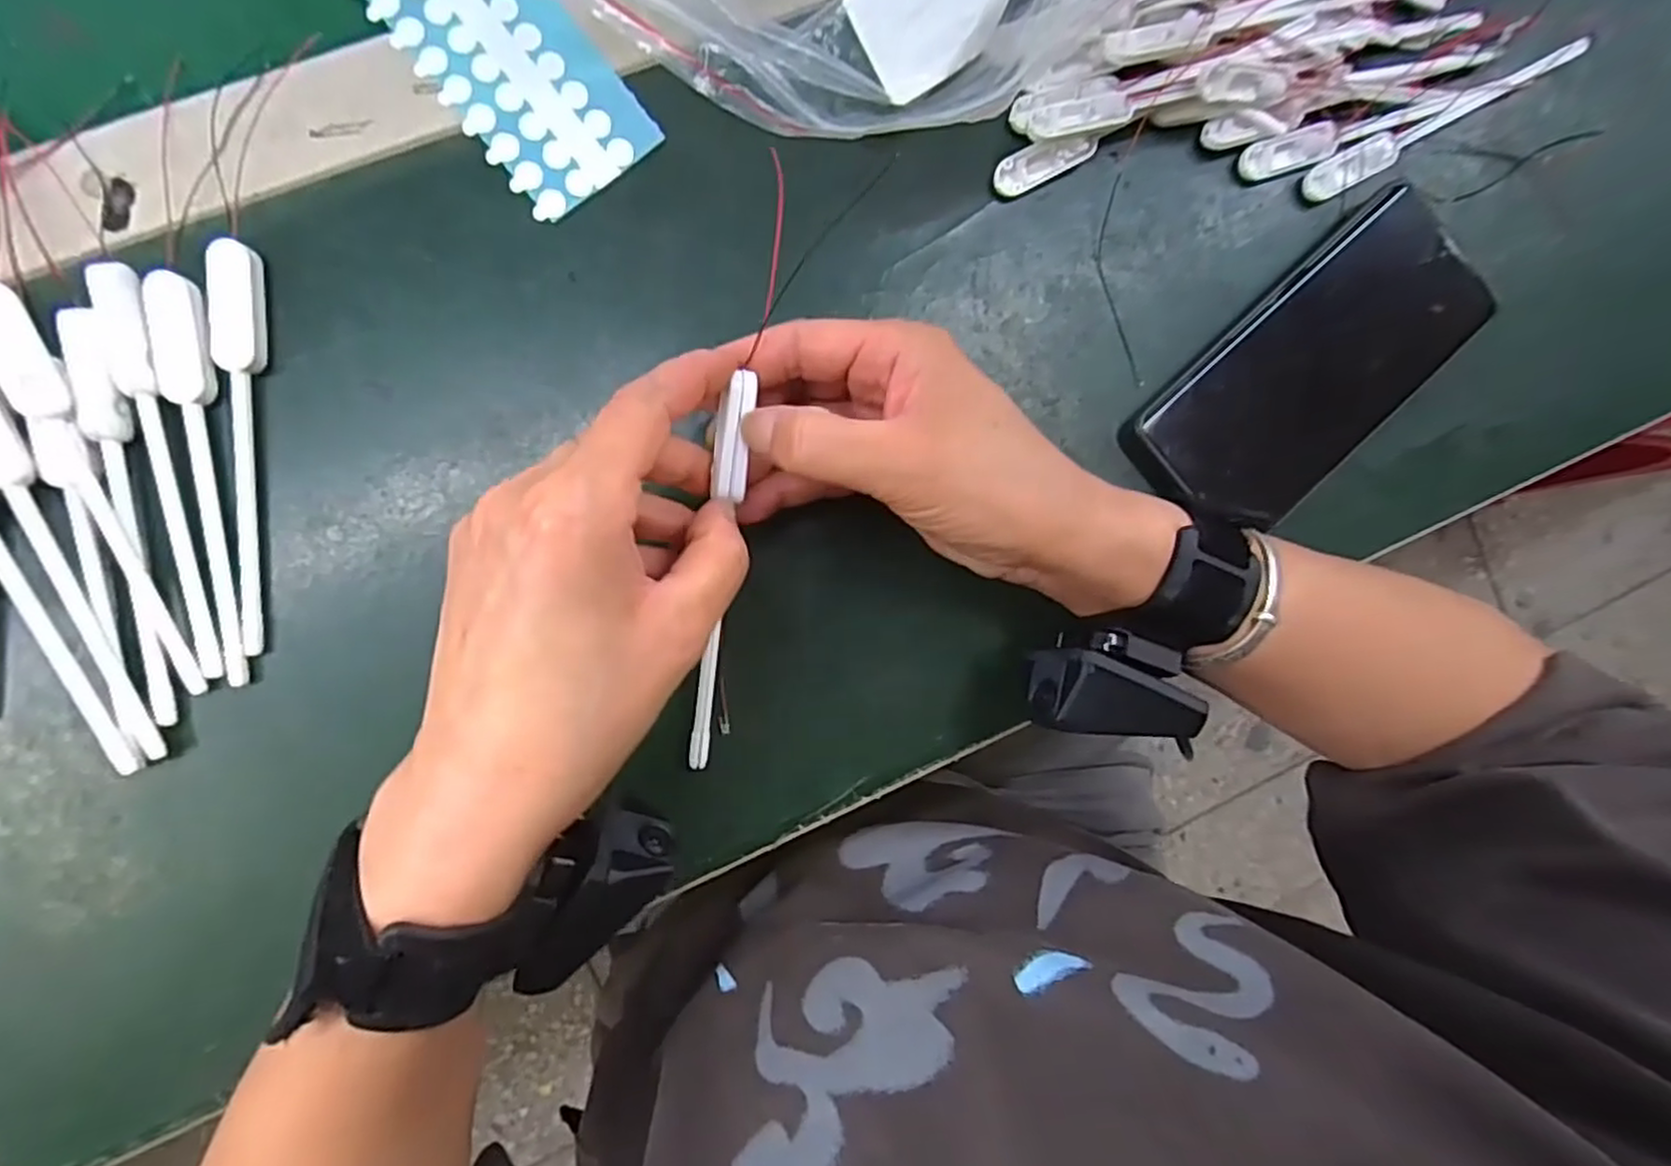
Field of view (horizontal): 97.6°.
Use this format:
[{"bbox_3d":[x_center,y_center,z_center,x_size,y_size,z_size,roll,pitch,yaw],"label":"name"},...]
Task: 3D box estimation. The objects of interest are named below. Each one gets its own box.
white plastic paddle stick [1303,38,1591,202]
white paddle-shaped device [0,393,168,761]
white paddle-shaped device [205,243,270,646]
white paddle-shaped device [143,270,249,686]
[{"bbox_3d":[0.270,-0.206,0.323,0.143,0.010,0.016,-28,95,-6],"label":"white plastic paddle stick"},{"bbox_3d":[-0.267,-0.007,0.249,0.019,0.013,0.144,-20,94,-7],"label":"white paddle-shaped device"},{"bbox_3d":[-0.211,-0.048,0.263,0.016,0.006,0.145,-3,92,-8],"label":"white paddle-shaped device"},{"bbox_3d":[-0.226,-0.036,0.260,0.017,0.006,0.143,-5,92,-8],"label":"white paddle-shaped device"}]

